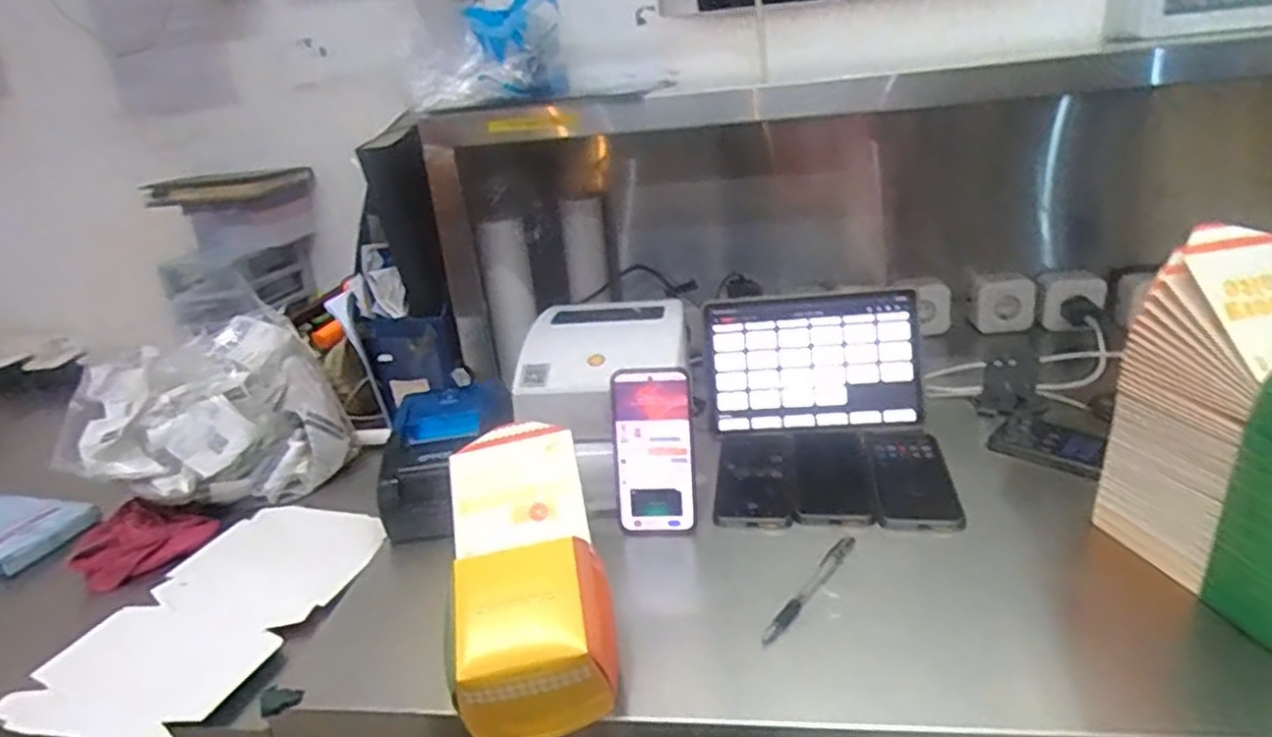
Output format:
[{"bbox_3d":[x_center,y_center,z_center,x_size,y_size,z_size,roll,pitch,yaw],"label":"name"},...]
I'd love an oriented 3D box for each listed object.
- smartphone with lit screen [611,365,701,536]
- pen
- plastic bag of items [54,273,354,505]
[{"bbox_3d":[0.019,0.083,0.730,0.080,0.167,0.010,-2,10,6],"label":"smartphone with lit screen"},{"bbox_3d":[0.155,0.186,0.645,0.014,0.012,0.152,11,28,36],"label":"pen"},{"bbox_3d":[-0.536,0.036,0.911,0.283,0.240,0.201,-25,29,-39],"label":"plastic bag of items"}]

